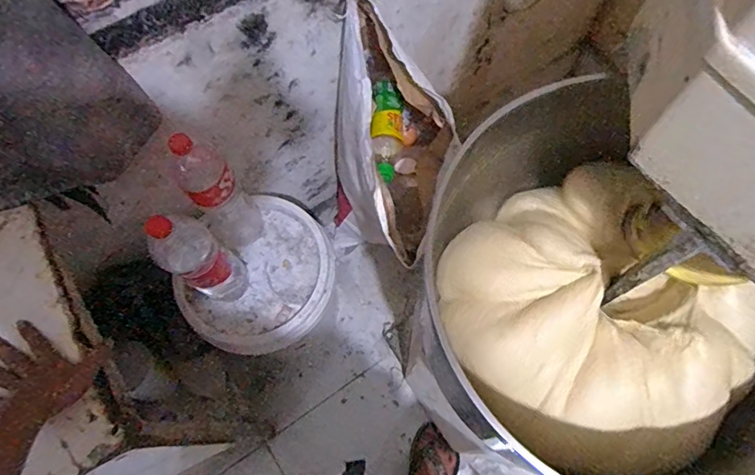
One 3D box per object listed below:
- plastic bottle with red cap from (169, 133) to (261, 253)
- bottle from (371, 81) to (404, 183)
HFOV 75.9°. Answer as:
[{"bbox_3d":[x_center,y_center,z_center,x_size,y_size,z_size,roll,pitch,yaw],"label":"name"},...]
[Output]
[{"bbox_3d":[-0.283,-0.078,0.850,0.094,0.312,0.097,-31,72,-10],"label":"plastic bottle with red cap"},{"bbox_3d":[0.016,-0.165,0.769,0.050,0.054,0.168,1,69,2],"label":"bottle"}]

